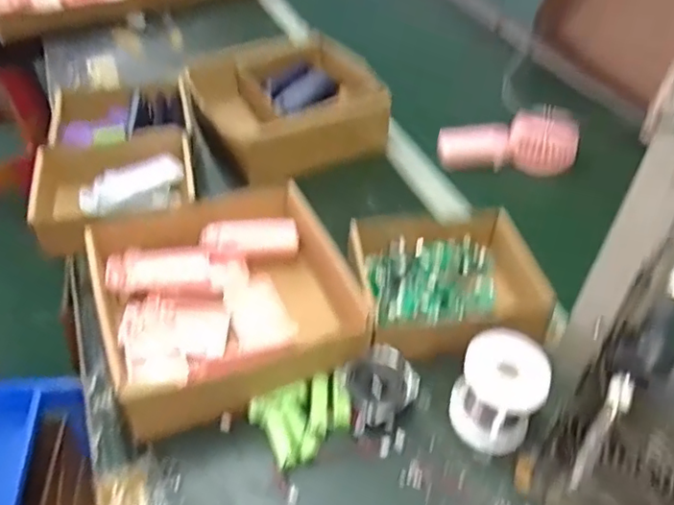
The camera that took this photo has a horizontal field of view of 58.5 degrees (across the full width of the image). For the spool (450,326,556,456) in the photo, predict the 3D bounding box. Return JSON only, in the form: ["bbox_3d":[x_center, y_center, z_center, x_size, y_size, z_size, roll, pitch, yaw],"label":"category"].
[{"bbox_3d":[0.132,0.111,0.490,0.066,0.069,0.069,2,43,-2],"label":"spool"}]

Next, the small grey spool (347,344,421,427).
[{"bbox_3d":[0.037,0.112,0.509,0.058,0.029,0.052,-27,50,-28],"label":"small grey spool"}]

